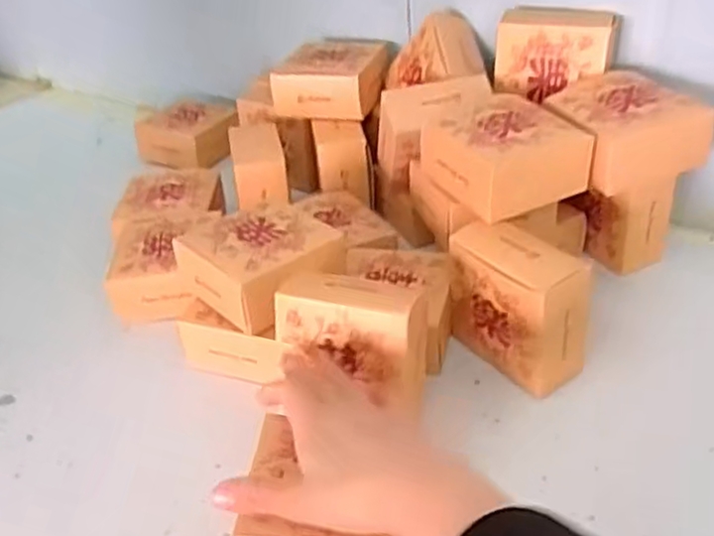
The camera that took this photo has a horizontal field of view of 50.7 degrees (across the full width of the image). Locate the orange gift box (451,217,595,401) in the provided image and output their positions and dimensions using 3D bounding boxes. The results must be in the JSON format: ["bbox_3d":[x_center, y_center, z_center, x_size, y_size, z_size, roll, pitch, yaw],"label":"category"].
[{"bbox_3d":[0.121,0.032,0.587,0.049,0.107,0.108,-29,40,-29],"label":"orange gift box"}]

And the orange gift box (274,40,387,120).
[{"bbox_3d":[-0.025,-0.210,0.828,0.114,0.049,0.124,3,35,14],"label":"orange gift box"}]

